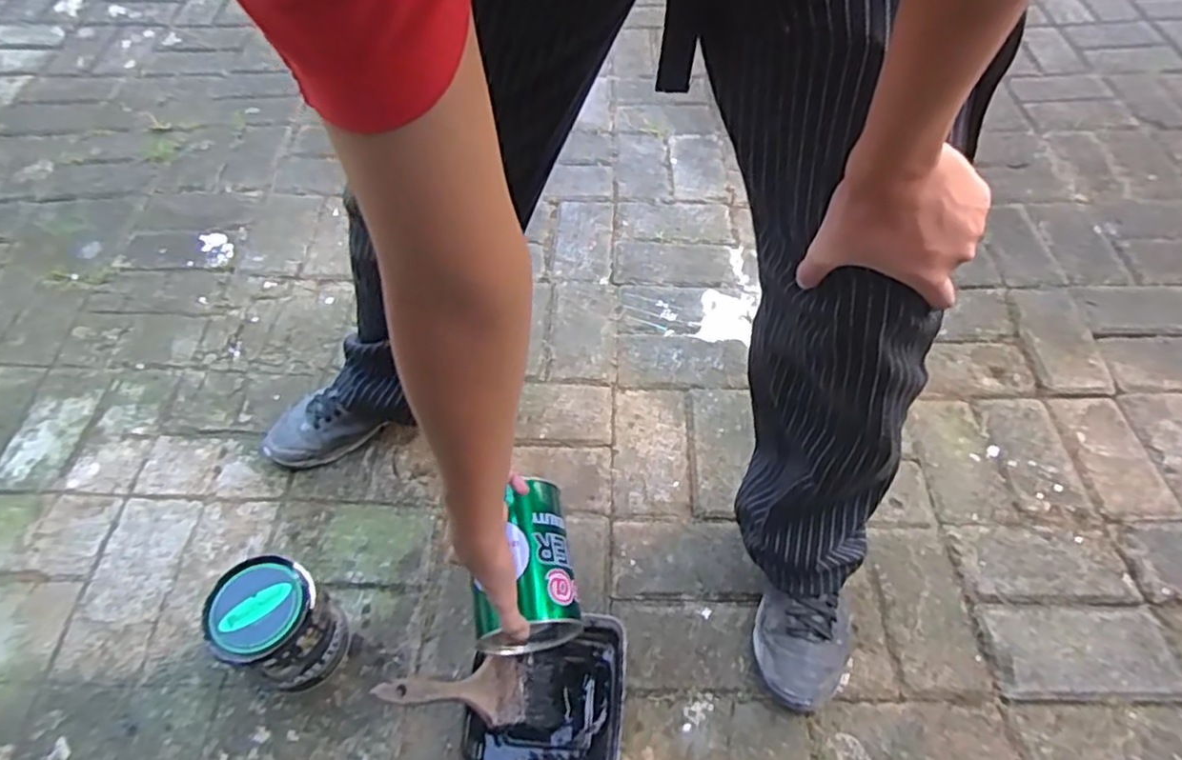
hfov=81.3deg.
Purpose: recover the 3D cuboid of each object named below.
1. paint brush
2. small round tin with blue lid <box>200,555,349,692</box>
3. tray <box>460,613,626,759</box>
[{"bbox_3d":[-0.138,0.312,0.691,0.153,0.013,0.065,12,47,-29],"label":"paint brush"},{"bbox_3d":[-0.332,0.265,0.738,0.104,0.138,0.104,0,56,-1],"label":"small round tin with blue lid"},{"bbox_3d":[-0.046,0.338,0.739,0.159,0.057,0.155,3,53,3],"label":"tray"}]

